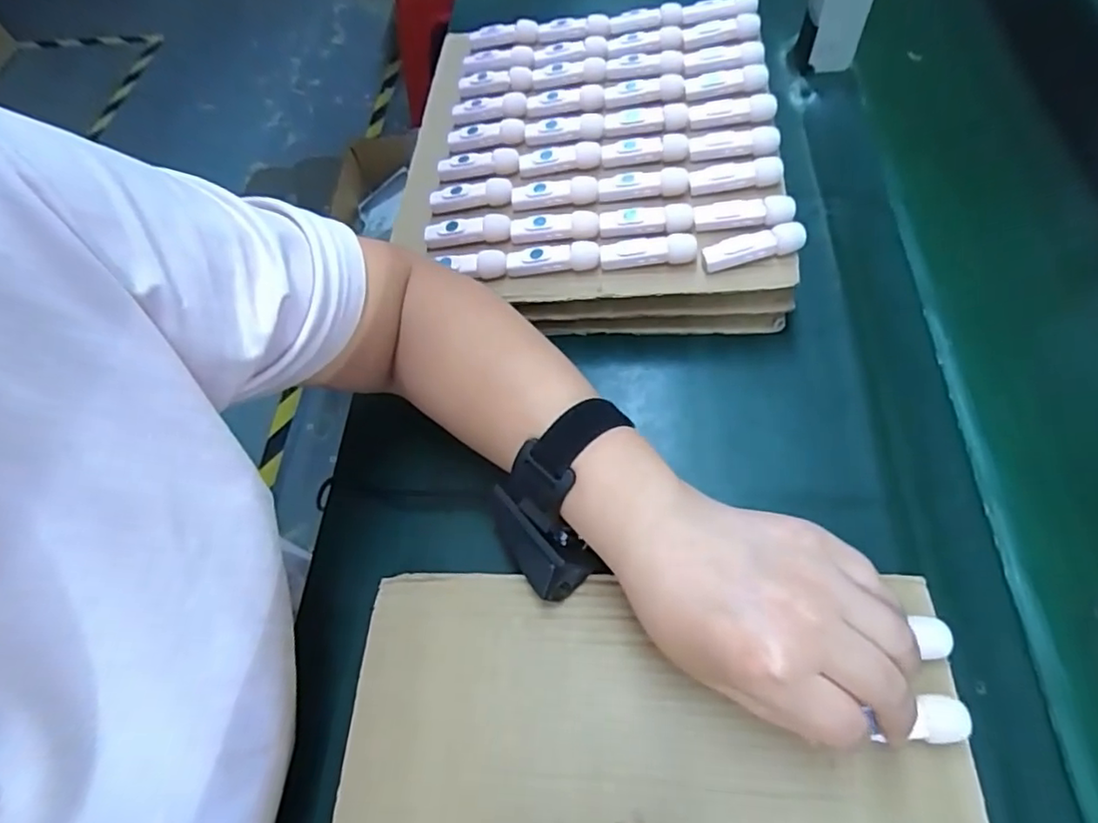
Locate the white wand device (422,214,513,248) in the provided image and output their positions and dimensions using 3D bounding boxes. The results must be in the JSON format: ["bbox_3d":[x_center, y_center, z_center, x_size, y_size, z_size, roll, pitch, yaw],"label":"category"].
[{"bbox_3d":[-0.060,-0.133,0.455,0.064,0.015,0.015,-2,62,1],"label":"white wand device"}]

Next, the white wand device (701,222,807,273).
[{"bbox_3d":[0.136,-0.110,0.409,0.064,0.018,0.018,-12,60,-2],"label":"white wand device"}]

